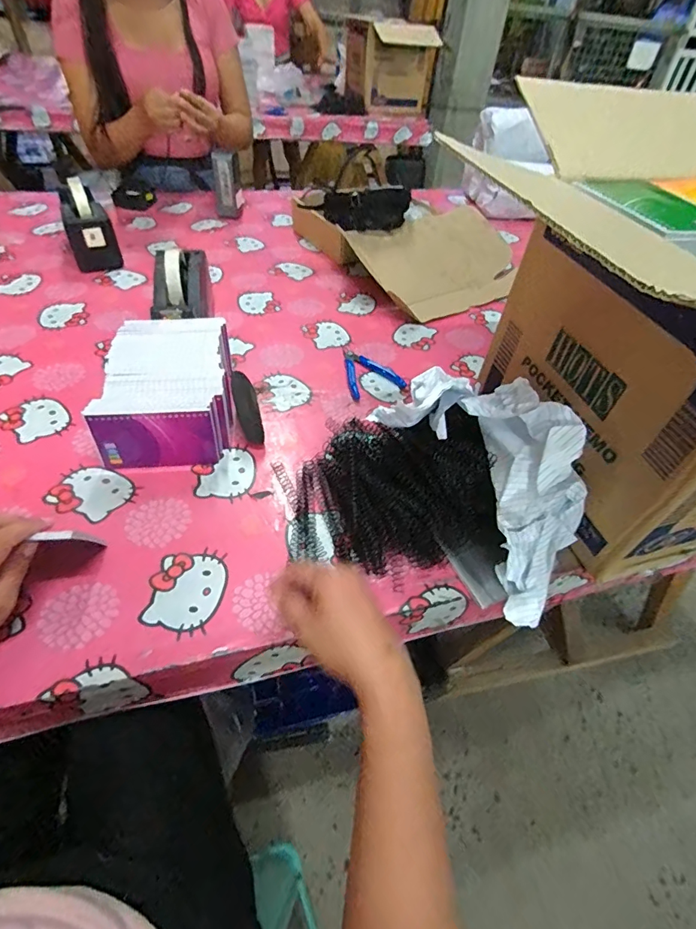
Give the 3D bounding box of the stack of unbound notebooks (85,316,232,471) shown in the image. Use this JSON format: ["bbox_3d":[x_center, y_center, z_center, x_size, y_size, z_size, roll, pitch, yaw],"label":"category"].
[{"bbox_3d":[-0.227,-0.096,0.572,0.145,0.082,0.202,-1,48,-7],"label":"stack of unbound notebooks"}]

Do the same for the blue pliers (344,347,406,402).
[{"bbox_3d":[0.041,-0.145,0.695,0.089,0.006,0.125,-2,49,-8],"label":"blue pliers"}]

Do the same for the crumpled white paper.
[{"bbox_3d":[0.145,0.002,0.463,0.130,0.163,0.248,-30,57,-28],"label":"crumpled white paper"}]

